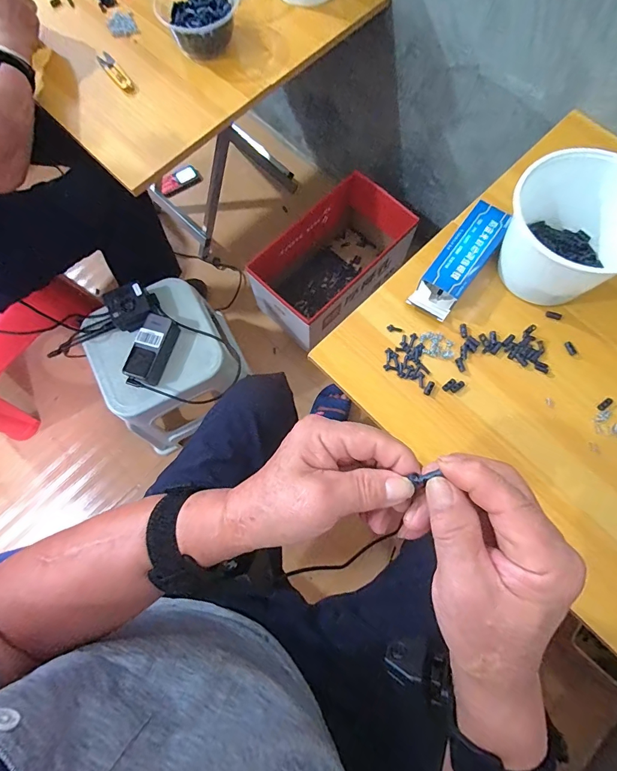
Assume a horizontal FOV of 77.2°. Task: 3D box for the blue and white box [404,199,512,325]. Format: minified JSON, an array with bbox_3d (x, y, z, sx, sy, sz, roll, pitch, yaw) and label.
[{"bbox_3d":[0.208,-0.170,0.526,0.057,0.031,0.173,37,79,9],"label":"blue and white box"}]

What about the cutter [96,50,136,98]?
[{"bbox_3d":[-0.331,-0.538,0.667,0.026,0.008,0.114,-38,79,-9],"label":"cutter"}]

